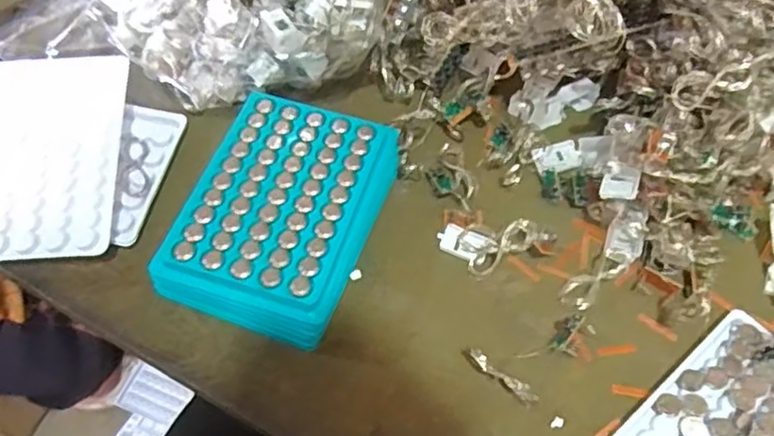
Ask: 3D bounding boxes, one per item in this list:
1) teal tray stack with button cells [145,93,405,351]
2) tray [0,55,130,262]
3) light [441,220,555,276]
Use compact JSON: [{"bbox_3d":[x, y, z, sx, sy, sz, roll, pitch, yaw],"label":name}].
[{"bbox_3d":[-0.058,-0.002,0.361,0.092,0.029,0.136,18,59,9],"label":"teal tray stack with button cells"},{"bbox_3d":[-0.200,-0.037,0.369,0.095,0.009,0.128,-4,66,1],"label":"tray"},{"bbox_3d":[0.062,0.016,0.367,0.063,0.018,0.028,-4,57,10],"label":"light"}]

